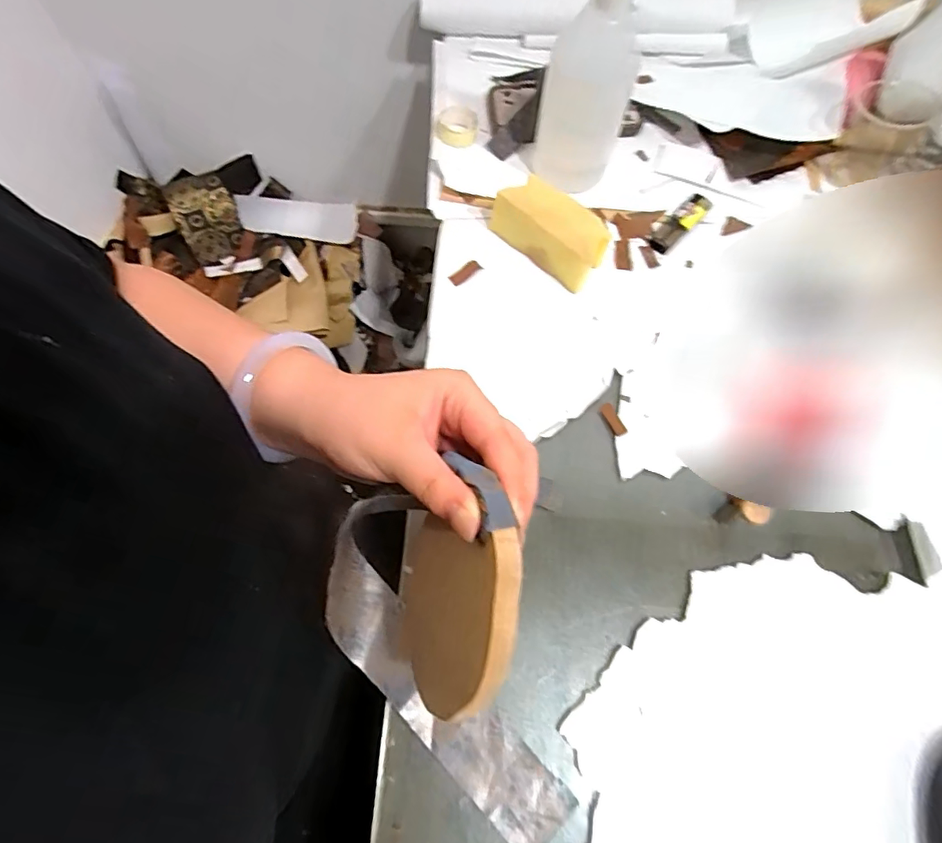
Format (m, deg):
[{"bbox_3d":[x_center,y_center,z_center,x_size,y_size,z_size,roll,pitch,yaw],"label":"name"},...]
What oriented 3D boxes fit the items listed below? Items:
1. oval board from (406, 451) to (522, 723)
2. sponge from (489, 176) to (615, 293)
[{"bbox_3d":[-0.007,0.086,0.253,0.012,0.123,0.074,1,17,-37],"label":"oval board"},{"bbox_3d":[0.074,-0.179,0.490,0.113,0.048,0.047,42,73,16],"label":"sponge"}]

